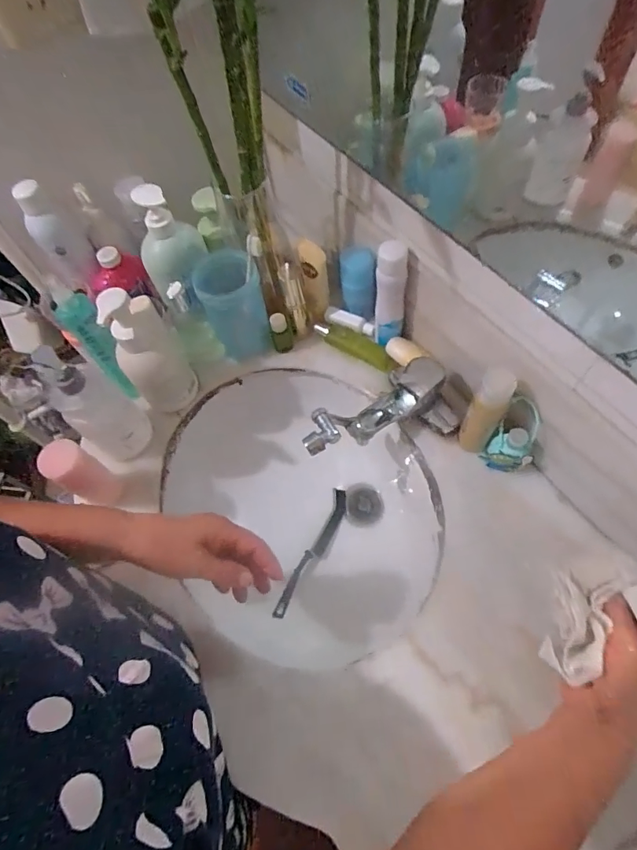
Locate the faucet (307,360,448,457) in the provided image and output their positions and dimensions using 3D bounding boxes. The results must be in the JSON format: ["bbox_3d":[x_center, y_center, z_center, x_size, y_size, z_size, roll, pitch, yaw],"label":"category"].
[{"bbox_3d":[0.065,-0.019,0.572,0.189,0.074,0.056,-23,63,-8],"label":"faucet"}]

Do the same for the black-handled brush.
[{"bbox_3d":[-0.007,0.185,0.688,0.030,0.028,0.217,23,46,15],"label":"black-handled brush"}]

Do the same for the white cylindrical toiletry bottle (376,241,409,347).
[{"bbox_3d":[0.093,-0.164,0.591,0.037,0.149,0.033,0,62,4],"label":"white cylindrical toiletry bottle"}]

